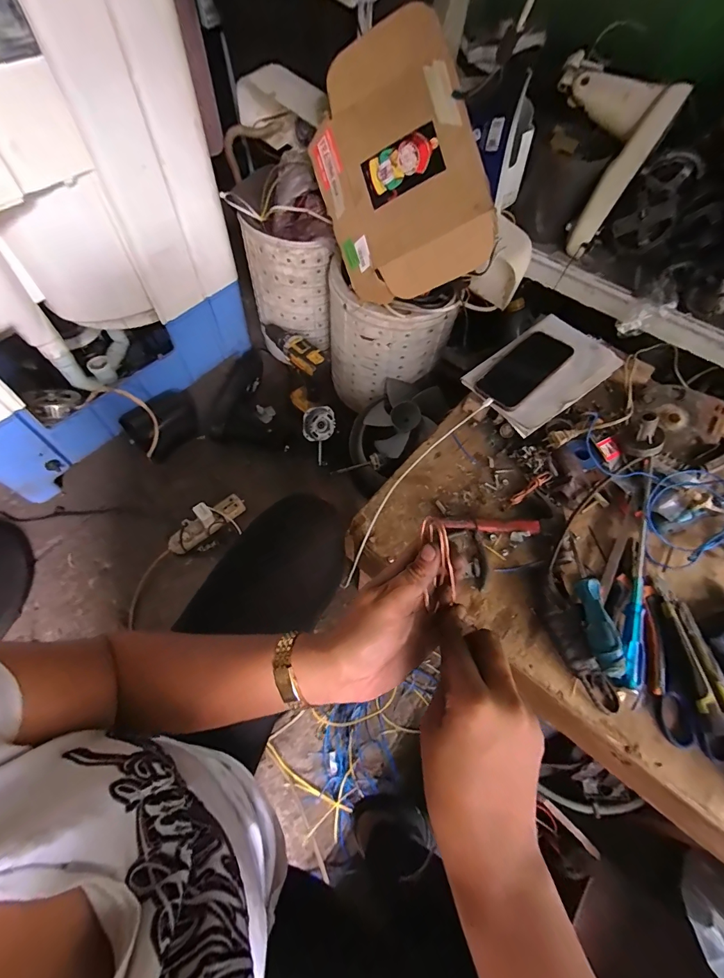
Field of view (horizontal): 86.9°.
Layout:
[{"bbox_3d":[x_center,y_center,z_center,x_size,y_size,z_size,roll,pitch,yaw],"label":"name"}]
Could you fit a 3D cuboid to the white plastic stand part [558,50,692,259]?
[{"bbox_3d":[0.429,-0.594,0.650,0.145,0.114,0.333,2,91,-2],"label":"white plastic stand part"}]

